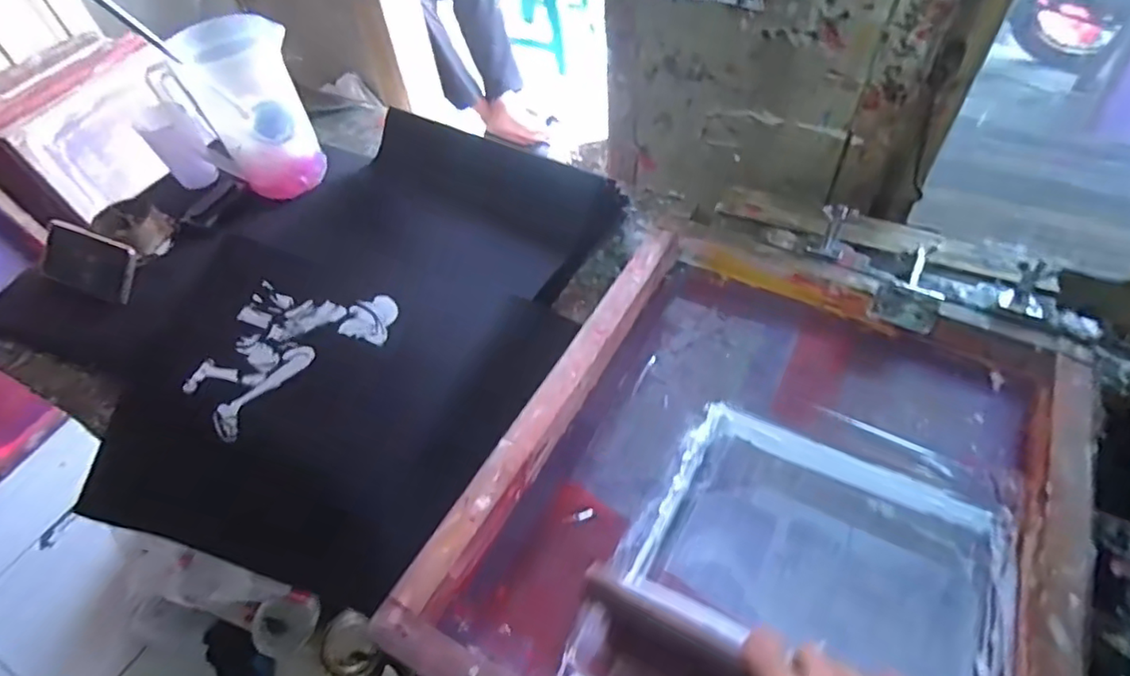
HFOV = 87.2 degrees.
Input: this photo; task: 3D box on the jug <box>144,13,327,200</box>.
[{"bbox_3d":[-0.446,-0.325,0.842,0.132,0.200,0.129,16,55,17],"label":"jug"}]

